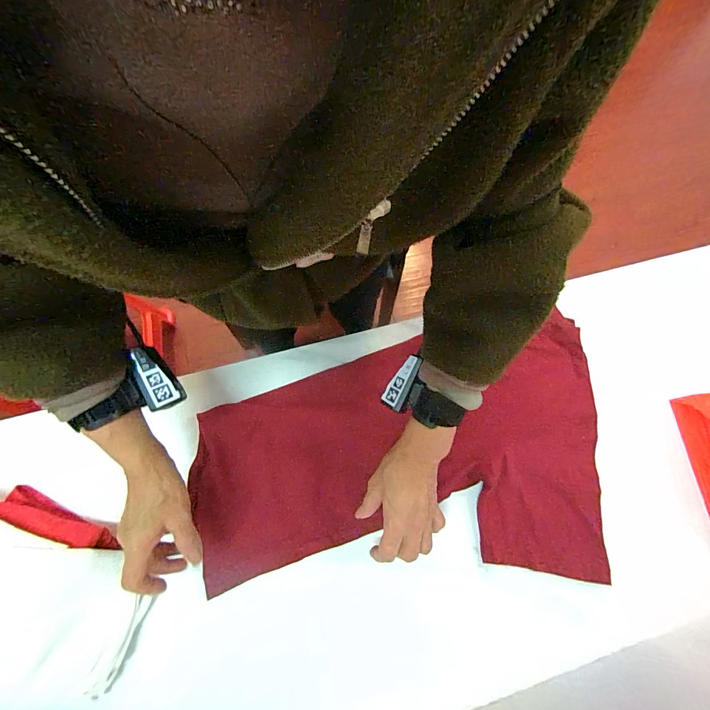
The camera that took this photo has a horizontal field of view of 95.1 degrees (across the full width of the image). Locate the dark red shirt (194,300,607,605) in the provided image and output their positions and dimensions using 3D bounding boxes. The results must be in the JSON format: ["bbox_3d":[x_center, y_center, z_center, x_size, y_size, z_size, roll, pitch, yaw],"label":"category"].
[{"bbox_3d":[0.077,0.132,0.452,0.560,0.034,0.318,-6,72,-3],"label":"dark red shirt"}]

